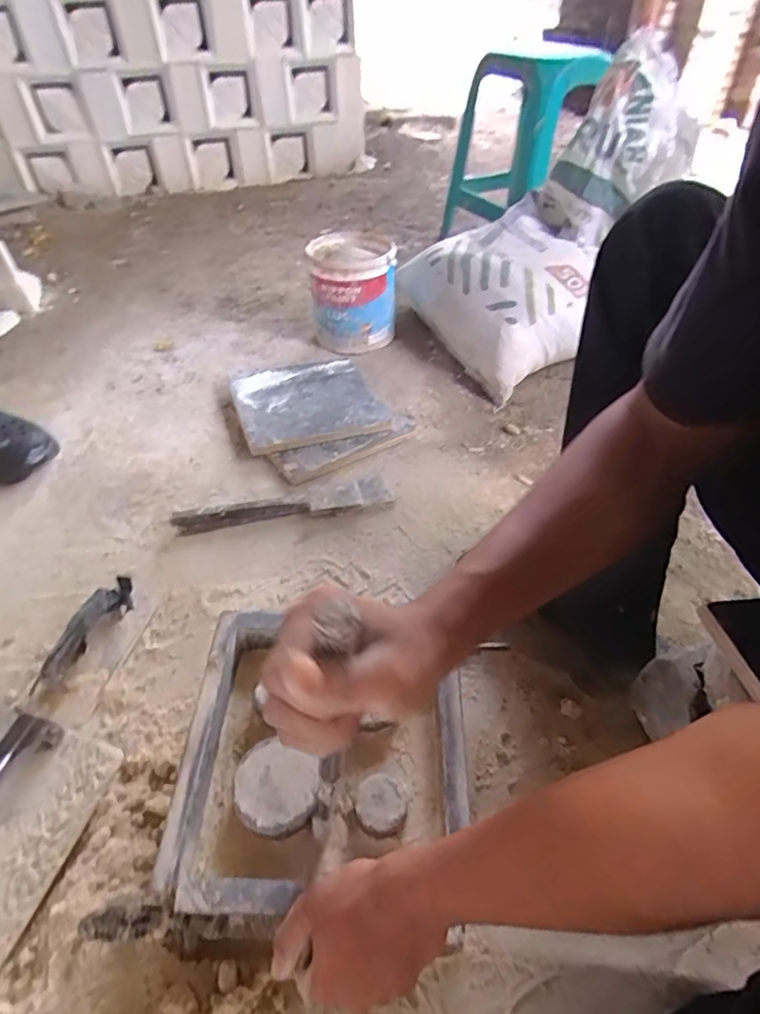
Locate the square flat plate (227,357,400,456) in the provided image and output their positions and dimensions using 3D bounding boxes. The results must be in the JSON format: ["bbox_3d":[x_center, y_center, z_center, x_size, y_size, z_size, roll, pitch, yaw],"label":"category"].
[{"bbox_3d":[-0.134,-0.196,1.001,0.253,0.013,0.241,-14,47,-19],"label":"square flat plate"}]

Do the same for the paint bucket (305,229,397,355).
[{"bbox_3d":[-0.061,-0.450,1.173,0.180,0.199,0.188,-5,46,-6],"label":"paint bucket"}]

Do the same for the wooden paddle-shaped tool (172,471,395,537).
[{"bbox_3d":[-0.142,-0.006,0.826,0.320,0.023,0.065,-8,46,-11],"label":"wooden paddle-shaped tool"}]

